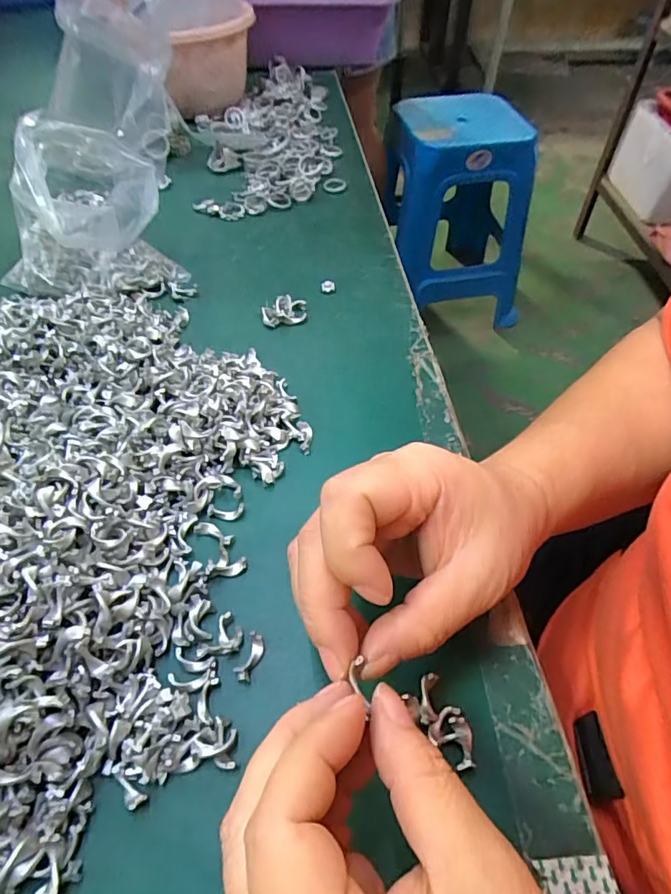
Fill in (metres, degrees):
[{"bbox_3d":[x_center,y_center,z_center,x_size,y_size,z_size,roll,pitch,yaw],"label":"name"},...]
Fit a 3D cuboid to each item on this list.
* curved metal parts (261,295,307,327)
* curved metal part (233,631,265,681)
[{"bbox_3d":[-0.037,-0.100,0.378,0.033,0.013,0.022,-16,53,-11],"label":"curved metal parts"},{"bbox_3d":[-0.038,0.094,0.232,0.008,0.006,0.021,19,54,14],"label":"curved metal part"}]

